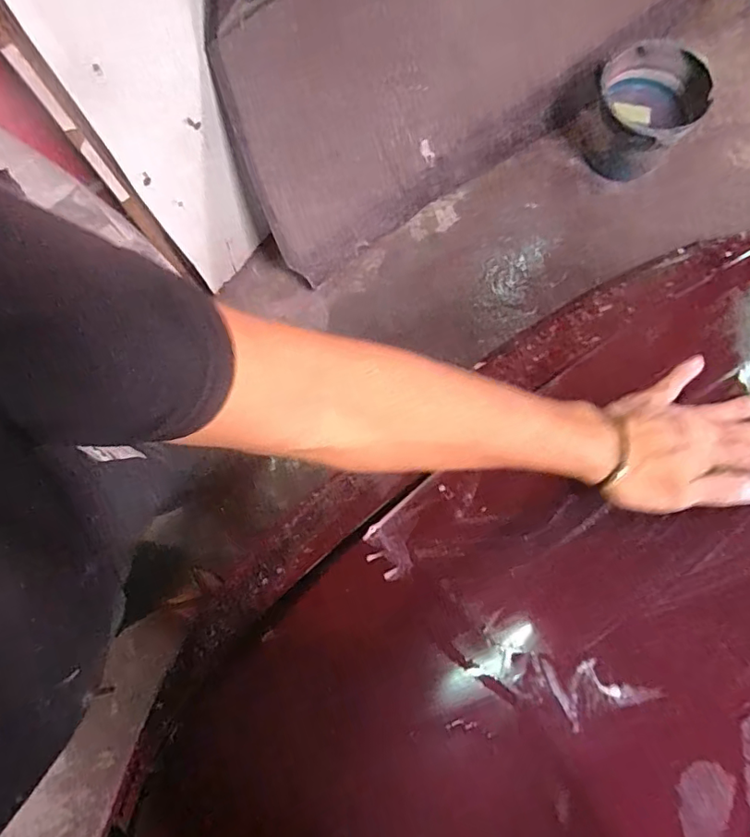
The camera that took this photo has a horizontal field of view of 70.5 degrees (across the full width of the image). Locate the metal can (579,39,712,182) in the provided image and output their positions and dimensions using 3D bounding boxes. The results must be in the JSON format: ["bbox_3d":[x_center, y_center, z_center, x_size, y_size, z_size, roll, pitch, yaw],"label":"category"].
[{"bbox_3d":[0.634,-0.722,1.300,0.228,0.252,0.209,29,80,7],"label":"metal can"}]

